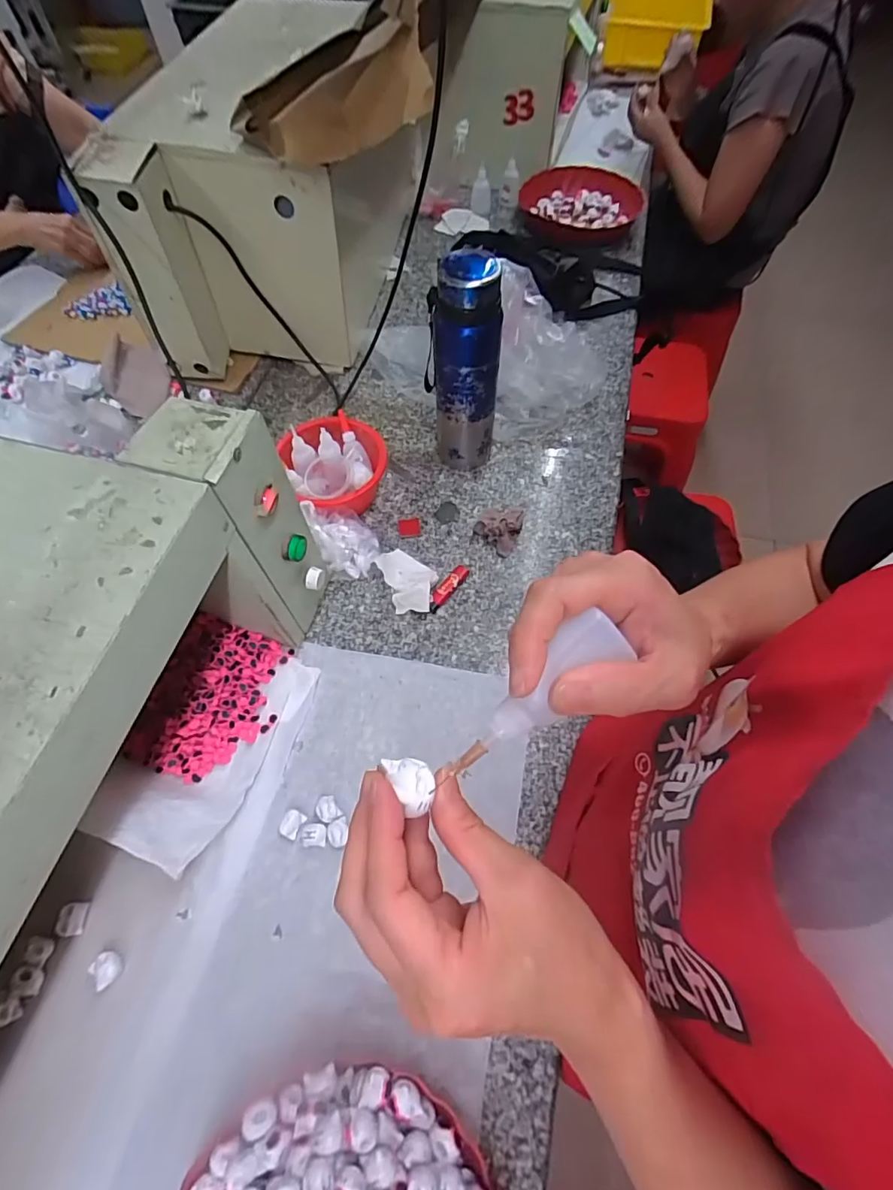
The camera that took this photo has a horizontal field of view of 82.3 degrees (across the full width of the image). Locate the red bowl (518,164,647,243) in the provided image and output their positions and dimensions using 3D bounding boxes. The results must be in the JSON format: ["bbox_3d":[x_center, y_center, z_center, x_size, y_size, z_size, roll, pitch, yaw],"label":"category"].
[{"bbox_3d":[0.284,-0.794,1.044,0.238,0.059,0.204,-29,66,-15],"label":"red bowl"}]

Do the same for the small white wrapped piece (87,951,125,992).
[{"bbox_3d":[-0.301,0.330,0.451,0.025,0.011,0.023,34,67,16],"label":"small white wrapped piece"}]

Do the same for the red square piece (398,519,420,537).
[{"bbox_3d":[-0.051,-0.094,0.705,0.029,0.004,0.030,-7,62,-5],"label":"red square piece"}]

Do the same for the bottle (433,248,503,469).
[{"bbox_3d":[0.021,-0.282,0.658,0.085,0.277,0.076,2,62,0],"label":"bottle"}]

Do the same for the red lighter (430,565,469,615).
[{"bbox_3d":[0.001,-0.010,0.660,0.022,0.008,0.078,33,66,16],"label":"red lighter"}]

